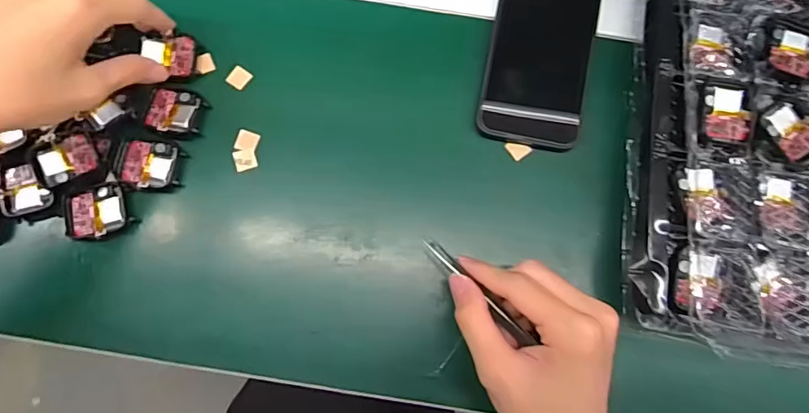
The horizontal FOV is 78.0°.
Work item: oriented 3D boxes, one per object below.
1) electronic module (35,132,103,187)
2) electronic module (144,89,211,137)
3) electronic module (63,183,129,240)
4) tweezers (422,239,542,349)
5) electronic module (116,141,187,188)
[{"bbox_3d":[-0.240,-0.034,0.358,0.038,0.013,0.033,-25,80,-6],"label":"electronic module"},{"bbox_3d":[-0.171,-0.070,0.372,0.041,0.006,0.034,13,78,1],"label":"electronic module"},{"bbox_3d":[-0.222,0.005,0.359,0.043,0.010,0.037,-16,79,-5],"label":"electronic module"},{"bbox_3d":[0.048,0.056,0.336,0.009,0.011,0.099,-42,68,-9],"label":"tweezers"},{"bbox_3d":[-0.186,-0.031,0.366,0.048,0.005,0.035,2,78,-1],"label":"electronic module"}]

